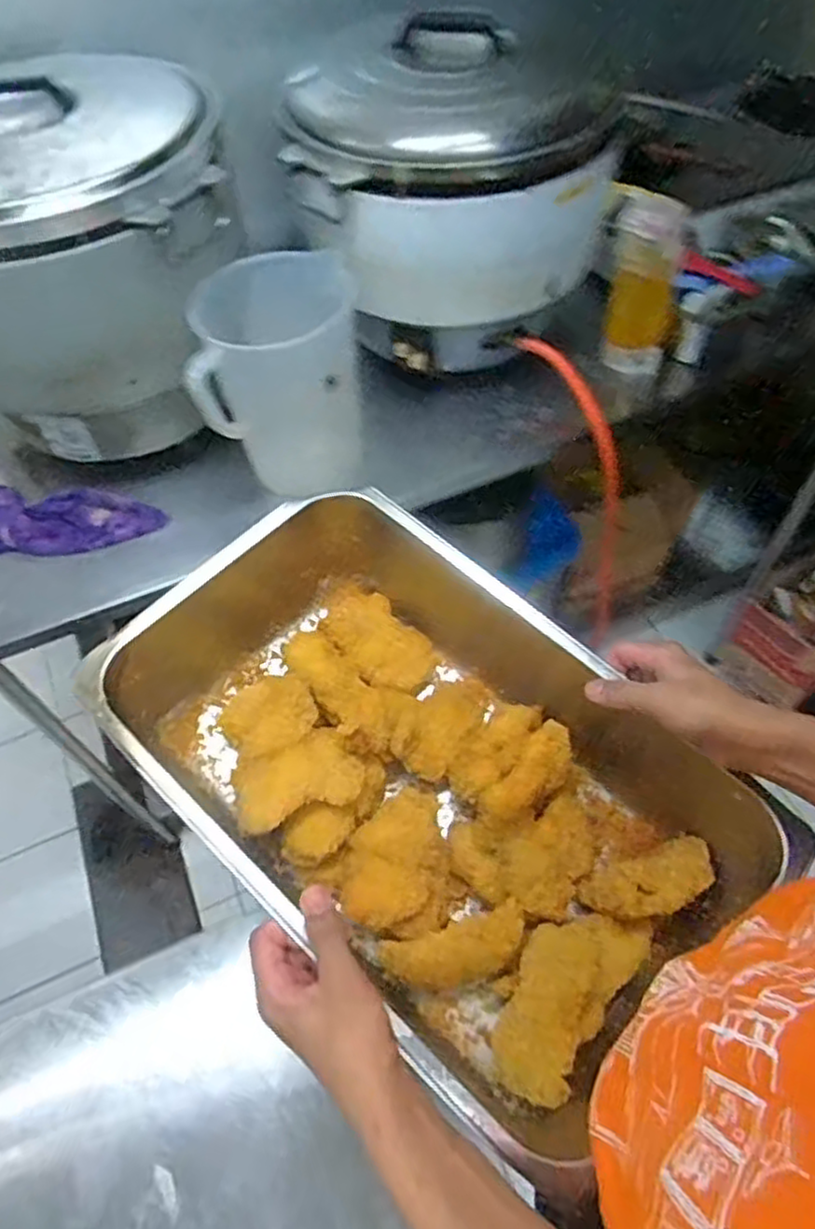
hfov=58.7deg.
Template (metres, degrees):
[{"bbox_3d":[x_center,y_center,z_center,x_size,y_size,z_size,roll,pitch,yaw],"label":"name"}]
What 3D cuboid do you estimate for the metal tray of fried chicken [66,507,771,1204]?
[{"bbox_3d":[0.030,0.135,0.631,0.499,0.157,0.342,37,66,23],"label":"metal tray of fried chicken"}]

